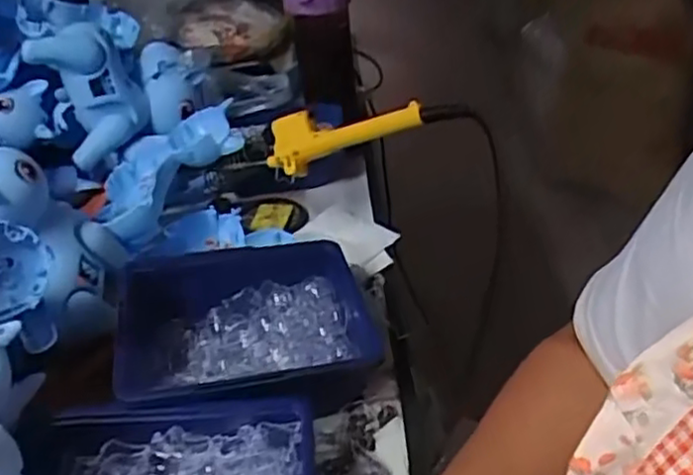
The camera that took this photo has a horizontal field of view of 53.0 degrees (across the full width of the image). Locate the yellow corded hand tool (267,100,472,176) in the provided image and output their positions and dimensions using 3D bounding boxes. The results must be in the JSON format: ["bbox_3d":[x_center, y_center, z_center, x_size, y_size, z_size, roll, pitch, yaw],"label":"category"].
[{"bbox_3d":[0.010,-0.085,0.556,0.175,0.048,0.022,-7,31,31],"label":"yellow corded hand tool"}]

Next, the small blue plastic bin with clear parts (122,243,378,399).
[{"bbox_3d":[-0.070,0.070,0.492,0.175,0.066,0.149,-11,35,-7],"label":"small blue plastic bin with clear parts"}]

